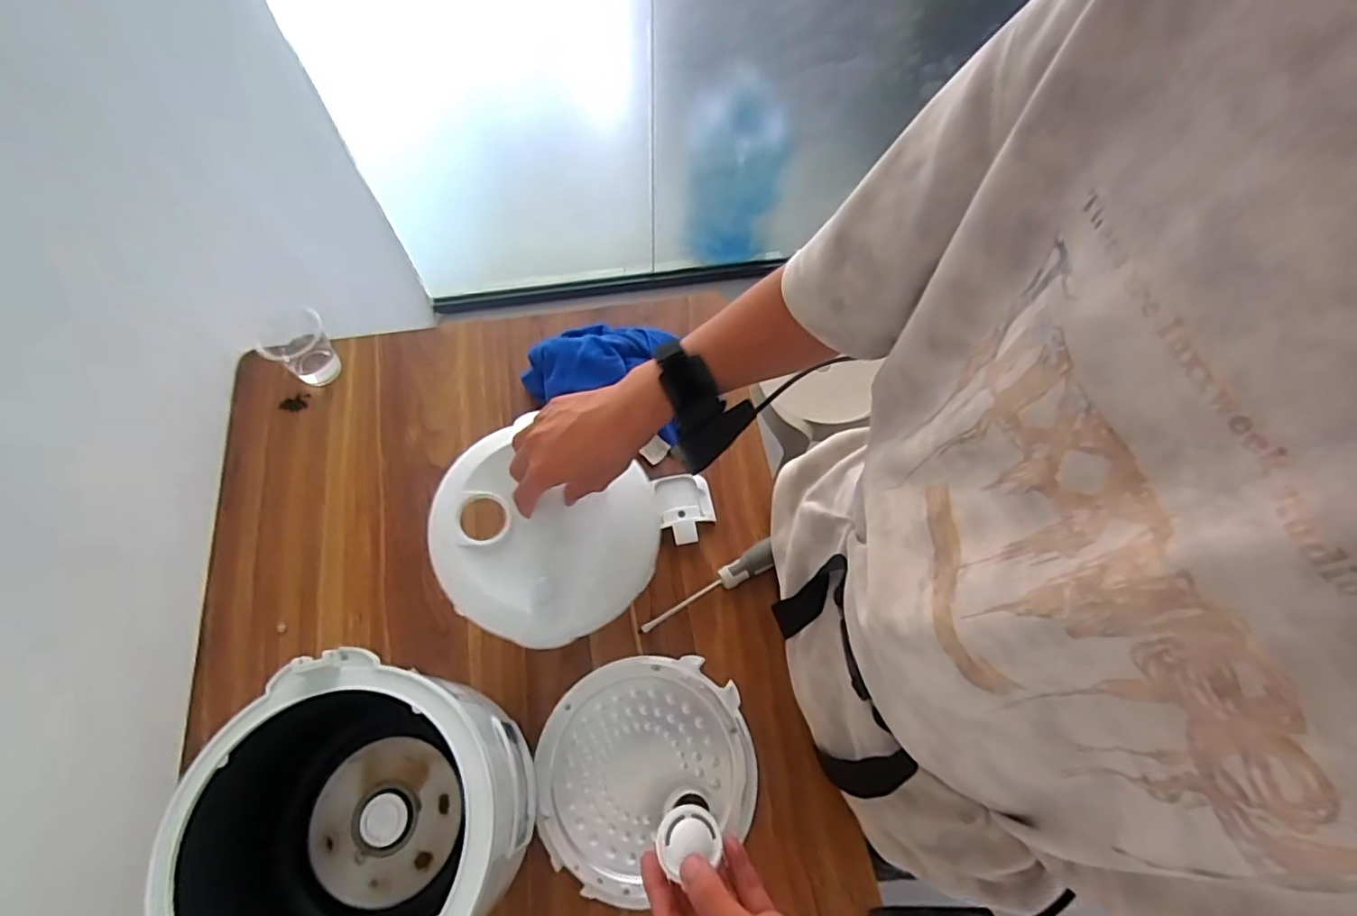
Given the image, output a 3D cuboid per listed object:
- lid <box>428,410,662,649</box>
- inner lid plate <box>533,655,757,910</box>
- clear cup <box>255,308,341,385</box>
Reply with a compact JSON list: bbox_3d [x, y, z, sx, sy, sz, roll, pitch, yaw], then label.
[{"bbox_3d":[-0.123,0.066,0.536,0.193,0.046,0.179,1,66,-1],"label":"lid"},{"bbox_3d":[-0.029,0.281,0.543,0.190,0.018,0.184,1,66,-1],"label":"inner lid plate"},{"bbox_3d":[-0.450,-0.133,0.706,0.066,0.062,0.082,-39,73,-17],"label":"clear cup"}]

